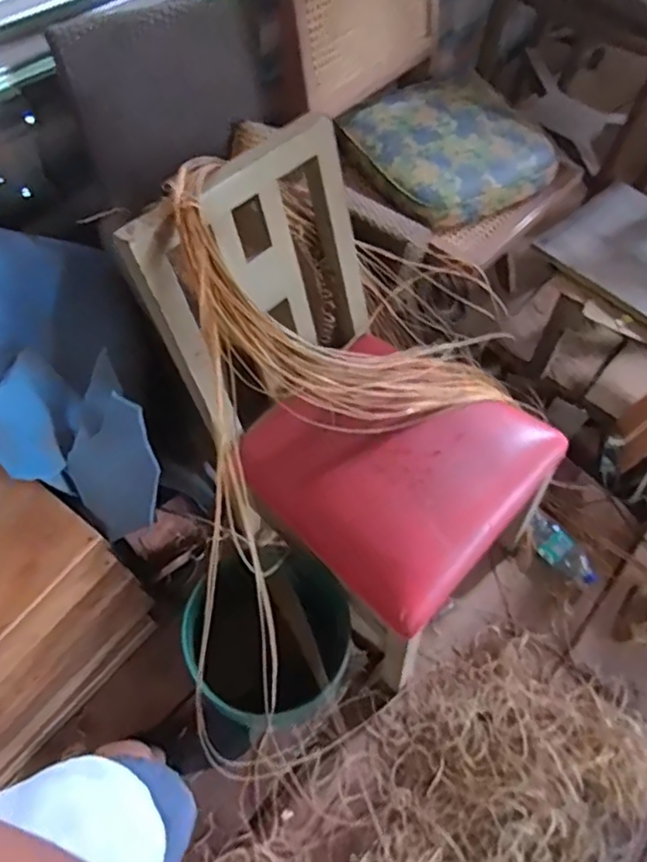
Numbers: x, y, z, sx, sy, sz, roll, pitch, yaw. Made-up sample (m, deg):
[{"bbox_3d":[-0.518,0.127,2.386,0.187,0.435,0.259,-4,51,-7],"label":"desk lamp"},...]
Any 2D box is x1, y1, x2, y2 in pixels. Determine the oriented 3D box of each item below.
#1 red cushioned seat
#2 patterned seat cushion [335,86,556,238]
[{"bbox_3d":[0.134,0.040,1.098,0.438,0.084,0.463,40,65,15],"label":"red cushioned seat"},{"bbox_3d":[0.301,-0.656,1.448,0.421,0.092,0.383,-32,70,-20],"label":"patterned seat cushion"}]

